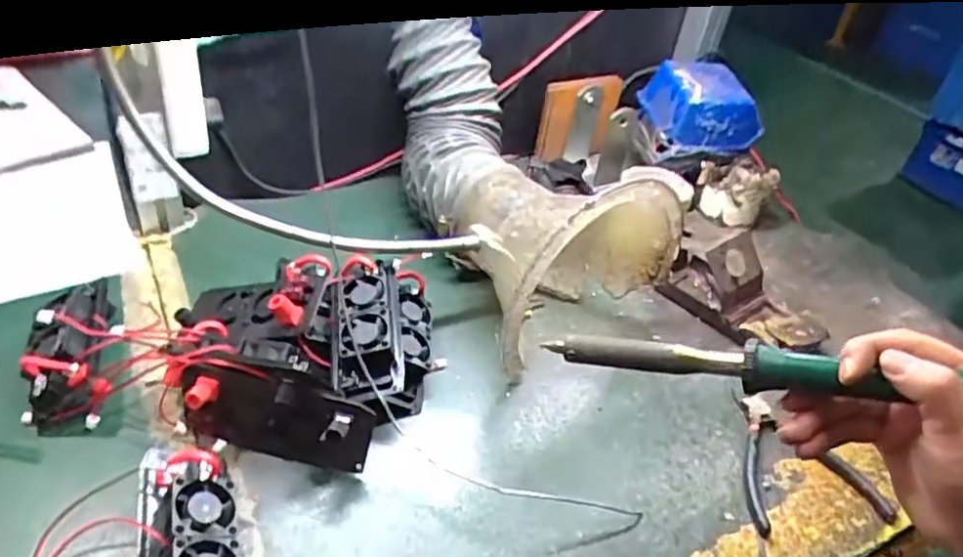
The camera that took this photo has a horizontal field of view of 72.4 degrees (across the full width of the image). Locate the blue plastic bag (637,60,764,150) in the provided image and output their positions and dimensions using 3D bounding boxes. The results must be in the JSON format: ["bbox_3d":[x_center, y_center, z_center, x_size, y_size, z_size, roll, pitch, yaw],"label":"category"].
[{"bbox_3d":[0.290,-0.238,0.878,0.131,0.076,0.127,-4,39,-15],"label":"blue plastic bag"}]

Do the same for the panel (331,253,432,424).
[{"bbox_3d":[-0.084,0.052,0.549,0.085,0.072,0.149,3,38,-6],"label":"panel"}]

